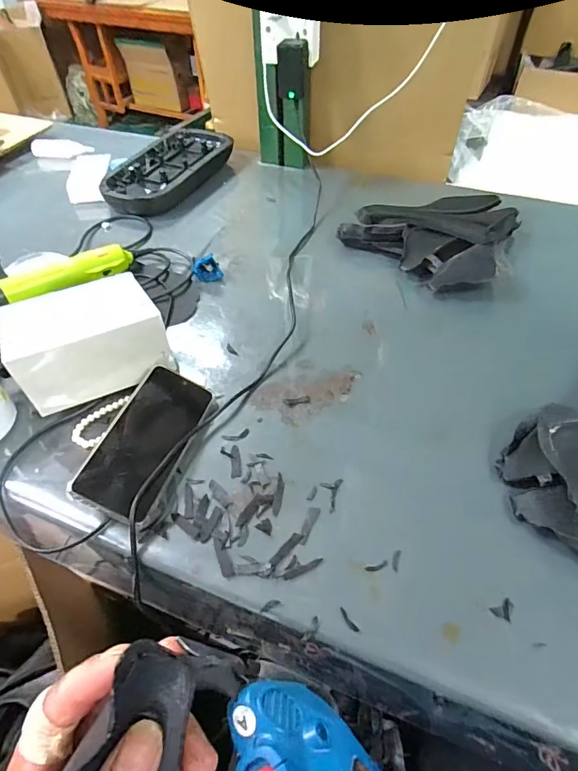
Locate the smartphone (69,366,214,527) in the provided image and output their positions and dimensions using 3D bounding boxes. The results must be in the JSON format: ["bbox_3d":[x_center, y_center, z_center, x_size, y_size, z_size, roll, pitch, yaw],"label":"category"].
[{"bbox_3d":[-0.139,0.056,0.453,0.073,0.010,0.160,30,54,-13],"label":"smartphone"}]

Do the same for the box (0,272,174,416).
[{"bbox_3d":[-0.228,-0.051,0.507,0.160,0.097,0.095,-19,53,-14],"label":"box"}]

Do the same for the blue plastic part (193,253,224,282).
[{"bbox_3d":[-0.119,-0.170,0.645,0.039,0.031,0.024,-23,54,-17],"label":"blue plastic part"}]

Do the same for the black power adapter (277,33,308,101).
[{"bbox_3d":[0.006,-0.506,0.704,0.051,0.074,0.034,-2,50,-1],"label":"black power adapter"}]

